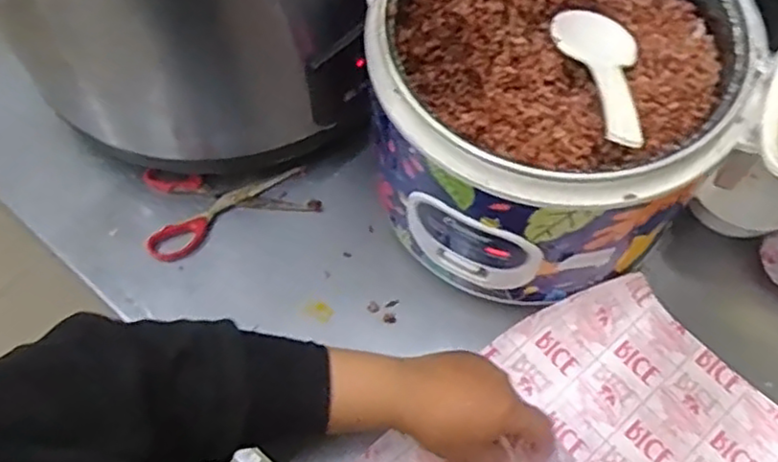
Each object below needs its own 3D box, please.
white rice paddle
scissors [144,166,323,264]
[{"bbox_3d":[0.148,-0.110,0.470,0.061,0.015,0.183,5,37,4],"label":"white rice paddle"},{"bbox_3d":[-0.140,-0.023,0.616,0.150,0.019,0.084,-9,63,-3],"label":"scissors"}]

